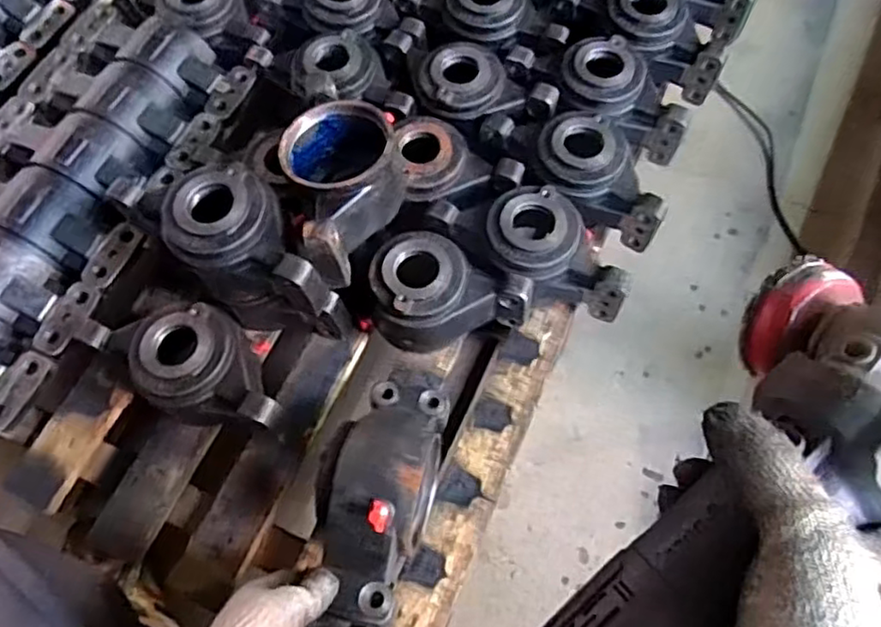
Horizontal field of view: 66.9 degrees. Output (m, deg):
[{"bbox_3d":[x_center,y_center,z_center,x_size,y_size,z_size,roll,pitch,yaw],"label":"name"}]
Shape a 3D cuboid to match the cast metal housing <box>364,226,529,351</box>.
[{"bbox_3d":[0.004,-0.027,0.722,0.161,0.095,0.109,-13,66,-4],"label":"cast metal housing"}]

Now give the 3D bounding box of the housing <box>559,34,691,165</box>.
[{"bbox_3d":[0.216,-0.254,0.793,0.164,0.075,0.097,26,69,13],"label":"housing"}]

